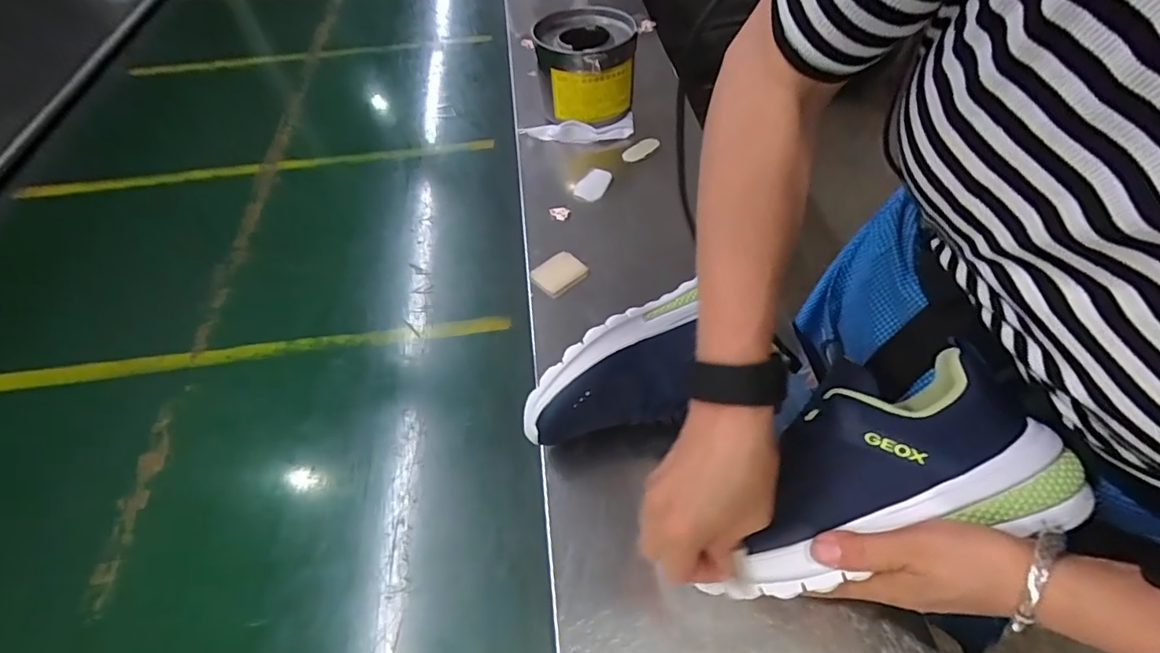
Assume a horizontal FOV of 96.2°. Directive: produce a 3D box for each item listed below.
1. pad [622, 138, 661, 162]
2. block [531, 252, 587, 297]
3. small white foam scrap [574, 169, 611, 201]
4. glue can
[{"bbox_3d":[0.085,-0.250,0.735,0.056,0.010,0.027,-26,56,-15],"label":"pad"},{"bbox_3d":[-0.024,-0.060,0.593,0.058,0.012,0.045,-37,60,-22],"label":"block"},{"bbox_3d":[0.018,-0.189,0.689,0.041,0.006,0.061,17,56,16],"label":"small white foam scrap"},{"bbox_3d":[0.009,-0.376,0.757,0.134,0.105,0.140,-2,53,2],"label":"glue can"}]

